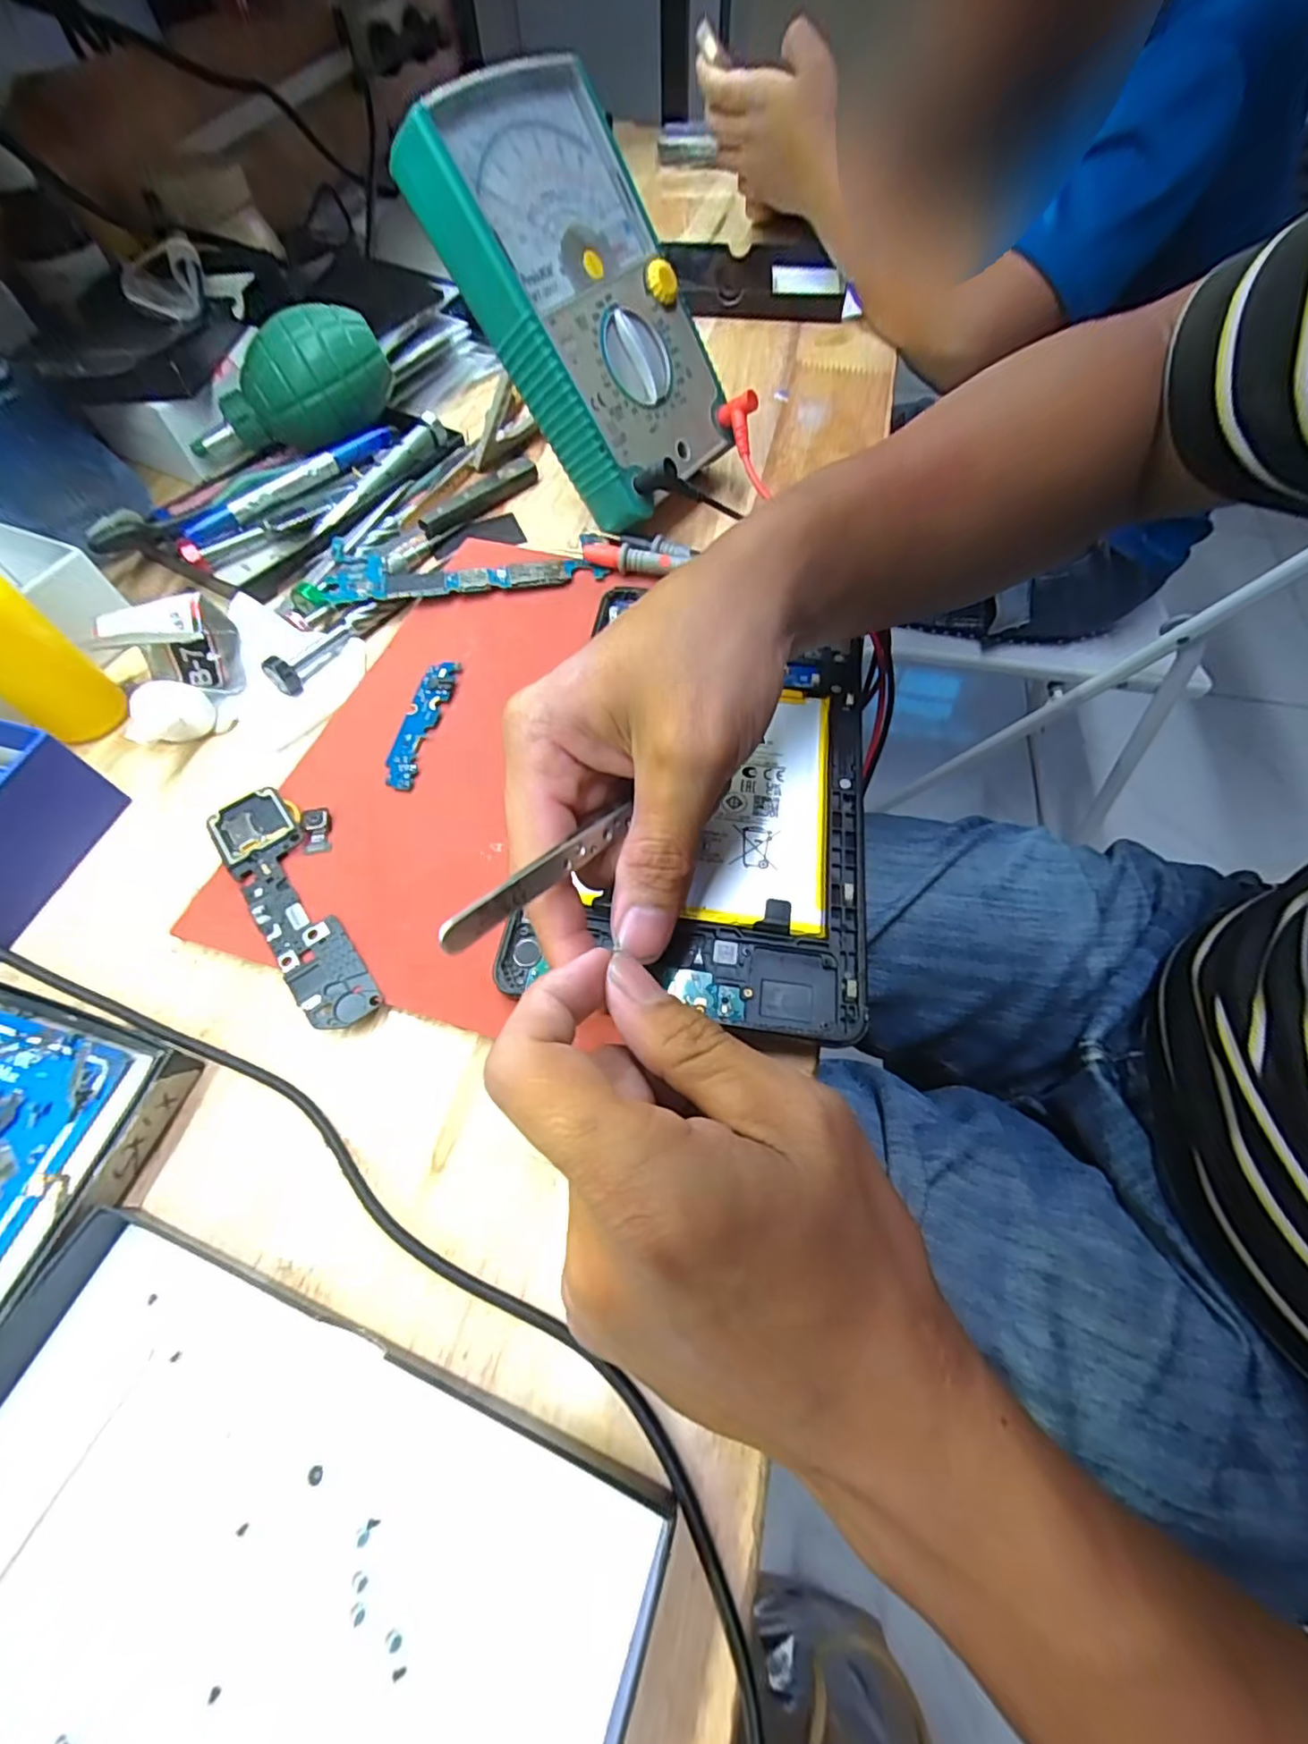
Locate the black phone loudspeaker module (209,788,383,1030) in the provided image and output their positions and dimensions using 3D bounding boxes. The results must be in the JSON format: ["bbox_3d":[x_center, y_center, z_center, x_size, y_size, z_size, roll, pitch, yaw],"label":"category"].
[{"bbox_3d":[-0.133,0.011,0.224,0.026,0.005,0.108,-33,66,-16],"label":"black phone loudspeaker module"}]

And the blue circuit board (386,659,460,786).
[{"bbox_3d":[-0.103,-0.066,0.269,0.016,0.006,0.070,8,62,4],"label":"blue circuit board"}]

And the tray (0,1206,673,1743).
[{"bbox_3d":[-0.095,0.163,0.137,0.174,0.016,0.099,19,63,10],"label":"tray"}]

